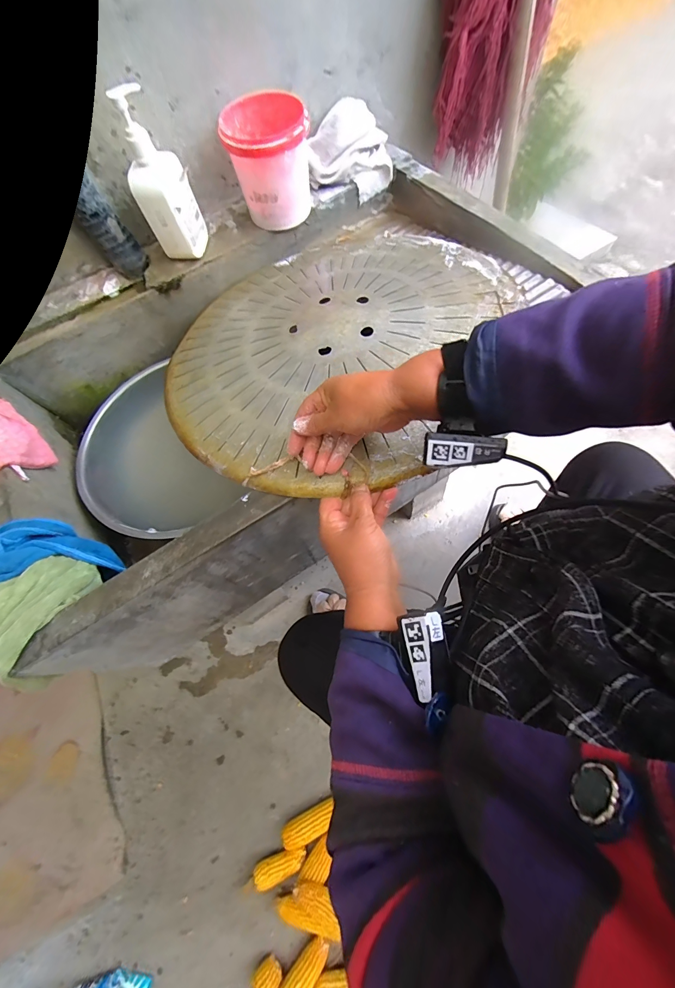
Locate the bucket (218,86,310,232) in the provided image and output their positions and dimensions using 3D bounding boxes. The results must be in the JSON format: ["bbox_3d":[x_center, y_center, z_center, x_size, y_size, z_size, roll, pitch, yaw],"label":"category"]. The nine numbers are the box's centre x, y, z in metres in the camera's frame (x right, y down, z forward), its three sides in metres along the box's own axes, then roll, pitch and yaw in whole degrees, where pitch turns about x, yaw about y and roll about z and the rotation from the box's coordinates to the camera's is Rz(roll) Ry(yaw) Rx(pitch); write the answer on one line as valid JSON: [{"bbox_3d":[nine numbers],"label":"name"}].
[{"bbox_3d":[-0.105,-0.536,0.561,0.131,0.127,0.138,-17,64,1],"label":"bucket"}]

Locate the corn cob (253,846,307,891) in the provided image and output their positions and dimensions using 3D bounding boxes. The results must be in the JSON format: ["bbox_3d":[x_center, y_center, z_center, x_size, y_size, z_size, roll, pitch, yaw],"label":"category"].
[{"bbox_3d":[-0.130,0.819,0.751,0.124,0.046,0.047,-20,64,-3],"label":"corn cob"}]

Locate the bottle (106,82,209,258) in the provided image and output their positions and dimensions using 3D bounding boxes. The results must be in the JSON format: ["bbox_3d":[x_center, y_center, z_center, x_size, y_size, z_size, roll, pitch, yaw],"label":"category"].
[{"bbox_3d":[-0.266,-0.466,0.514,0.064,0.193,0.079,3,65,8],"label":"bottle"}]

